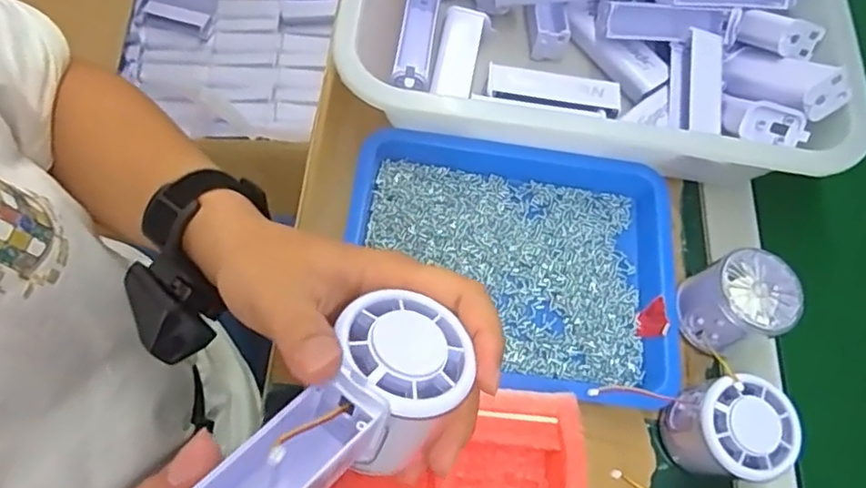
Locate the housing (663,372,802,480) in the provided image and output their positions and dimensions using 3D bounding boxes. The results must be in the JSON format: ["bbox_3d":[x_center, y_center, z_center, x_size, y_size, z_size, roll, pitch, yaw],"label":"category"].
[{"bbox_3d":[0.177,0.112,0.374,0.058,0.059,0.054,2,66,-5],"label":"housing"}]

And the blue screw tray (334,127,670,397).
[{"bbox_3d":[0.054,0.014,0.424,0.224,0.034,0.171,10,66,-2],"label":"blue screw tray"}]

